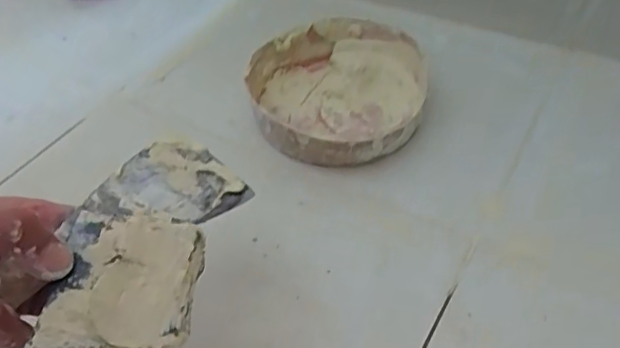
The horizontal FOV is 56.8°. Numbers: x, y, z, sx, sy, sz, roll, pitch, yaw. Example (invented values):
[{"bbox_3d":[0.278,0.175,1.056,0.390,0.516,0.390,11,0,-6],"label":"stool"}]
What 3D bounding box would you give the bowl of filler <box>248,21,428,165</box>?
[{"bbox_3d":[0.024,-0.080,0.564,0.169,0.063,0.192,8,39,4],"label":"bowl of filler"}]

